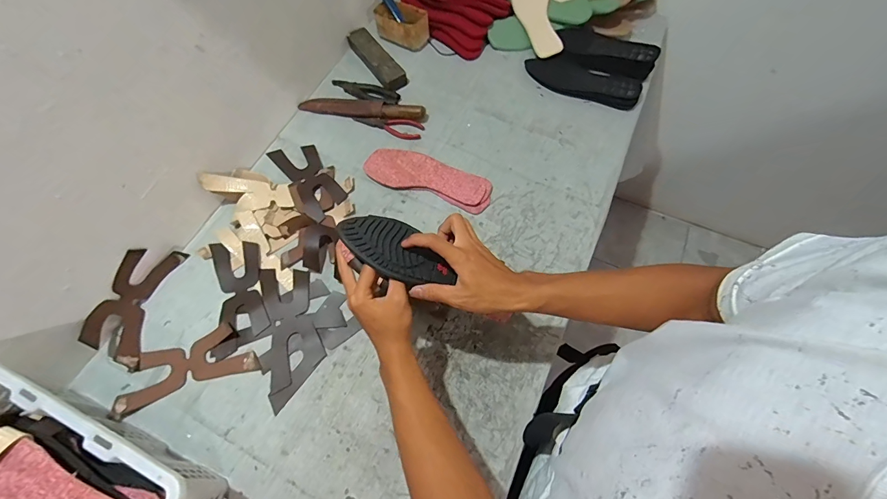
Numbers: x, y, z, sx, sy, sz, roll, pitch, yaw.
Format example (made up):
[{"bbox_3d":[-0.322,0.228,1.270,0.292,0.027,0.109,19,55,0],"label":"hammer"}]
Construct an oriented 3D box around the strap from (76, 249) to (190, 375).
[{"bbox_3d":[-0.522,0.086,0.640,0.079,0.069,0.202,5,65,4],"label":"strap"}]

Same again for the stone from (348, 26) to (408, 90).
[{"bbox_3d":[-0.154,-0.444,0.891,0.058,0.023,0.200,-32,68,-13],"label":"stone"}]

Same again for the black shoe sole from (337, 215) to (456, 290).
[{"bbox_3d":[-0.056,0.000,0.483,0.148,0.014,0.072,29,68,-1],"label":"black shoe sole"}]

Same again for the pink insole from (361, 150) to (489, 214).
[{"bbox_3d":[-0.028,-0.145,0.762,0.250,0.020,0.091,18,66,10],"label":"pink insole"}]

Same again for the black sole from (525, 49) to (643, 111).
[{"bbox_3d":[0.304,-0.377,0.855,0.251,0.022,0.089,31,89,17],"label":"black sole"}]

